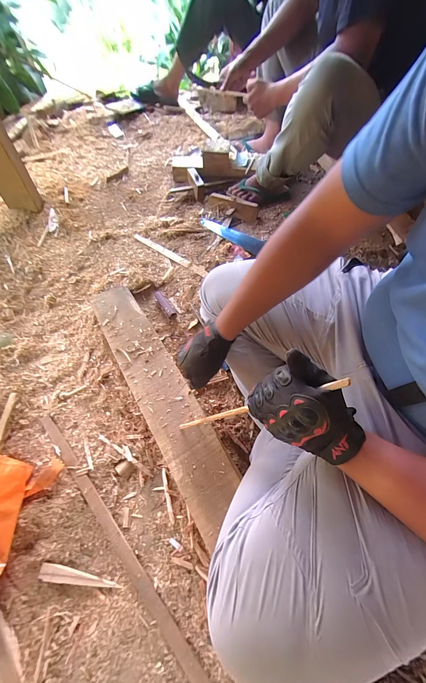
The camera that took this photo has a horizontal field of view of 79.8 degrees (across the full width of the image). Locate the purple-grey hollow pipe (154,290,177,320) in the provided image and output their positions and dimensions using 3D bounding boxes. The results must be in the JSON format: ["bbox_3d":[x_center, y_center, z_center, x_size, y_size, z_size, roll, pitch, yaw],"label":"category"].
[{"bbox_3d":[-0.140,-0.109,0.764,0.029,0.027,0.110,-28,64,-12],"label":"purple-grey hollow pipe"}]

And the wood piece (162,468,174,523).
[{"bbox_3d":[-0.099,0.331,0.553,0.011,0.004,0.108,-18,50,-7],"label":"wood piece"}]

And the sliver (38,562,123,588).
[{"bbox_3d":[-0.258,0.462,0.492,0.163,0.006,0.026,10,63,5],"label":"sliver"}]

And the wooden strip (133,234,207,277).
[{"bbox_3d":[-0.151,-0.299,0.867,0.323,0.013,0.025,33,68,19],"label":"wooden strip"}]

